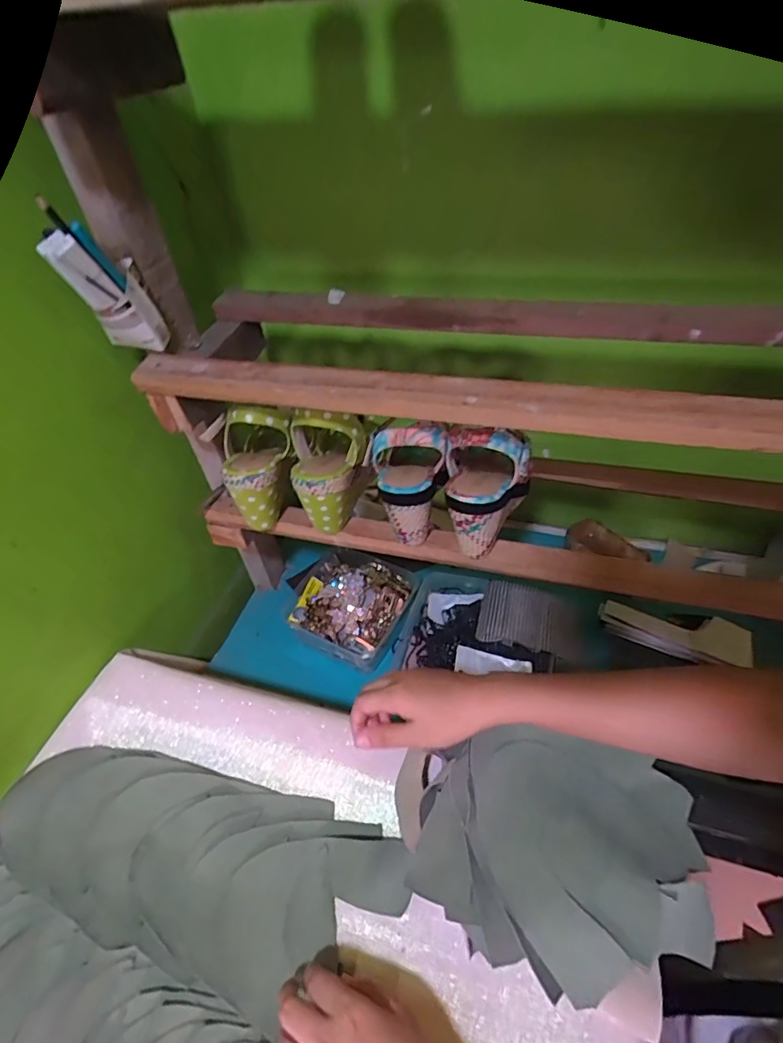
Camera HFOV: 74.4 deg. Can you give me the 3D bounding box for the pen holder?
[{"bbox_3d":[-0.270,-0.225,0.478,0.050,0.159,0.064,4,73,11],"label":"pen holder"}]

